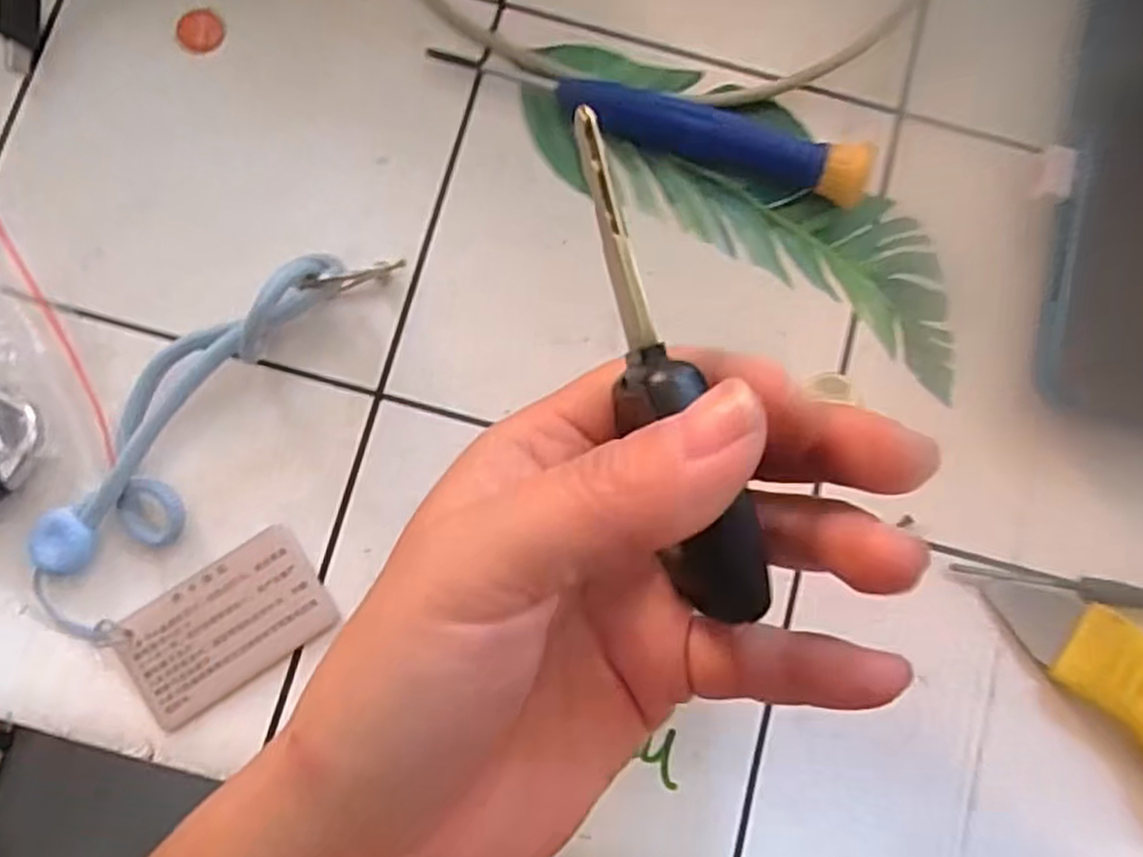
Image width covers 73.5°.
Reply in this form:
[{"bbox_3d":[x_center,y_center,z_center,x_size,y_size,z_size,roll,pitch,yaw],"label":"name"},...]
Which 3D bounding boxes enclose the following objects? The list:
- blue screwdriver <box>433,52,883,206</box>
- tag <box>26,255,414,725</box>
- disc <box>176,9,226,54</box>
[{"bbox_3d":[0.022,-0.087,0.212,0.122,0.015,0.014,18,83,0],"label":"blue screwdriver"},{"bbox_3d":[-0.079,0.011,0.190,0.068,0.025,0.120,36,83,3],"label":"tag"},{"bbox_3d":[-0.106,-0.113,0.219,0.013,0.004,0.013,1,81,-8],"label":"disc"}]

